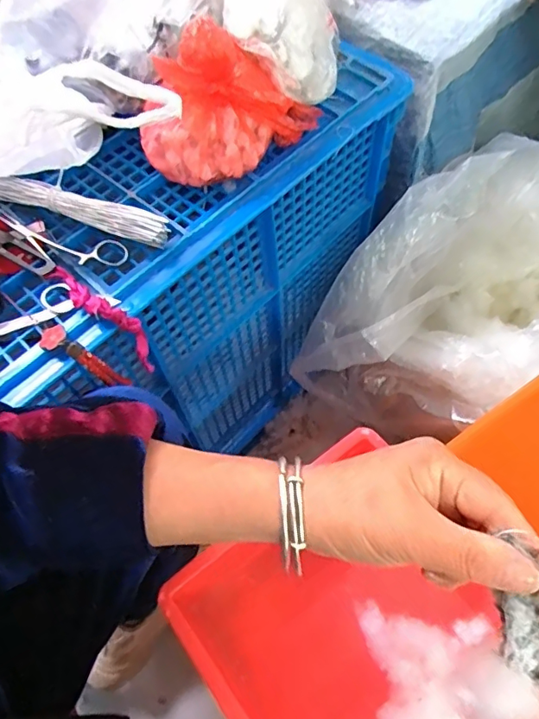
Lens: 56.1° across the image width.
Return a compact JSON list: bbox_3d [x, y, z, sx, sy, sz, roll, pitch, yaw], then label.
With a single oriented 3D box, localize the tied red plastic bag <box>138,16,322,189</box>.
[{"bbox_3d":[-0.041,-0.245,0.469,0.172,0.099,0.101,-28,64,-12],"label":"tied red plastic bag"}]

